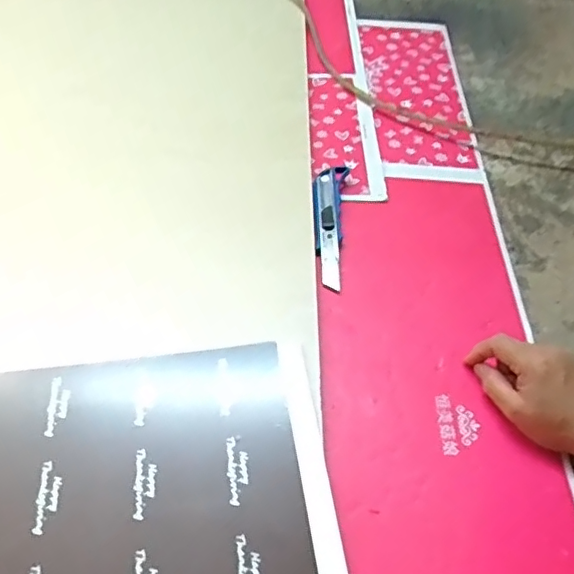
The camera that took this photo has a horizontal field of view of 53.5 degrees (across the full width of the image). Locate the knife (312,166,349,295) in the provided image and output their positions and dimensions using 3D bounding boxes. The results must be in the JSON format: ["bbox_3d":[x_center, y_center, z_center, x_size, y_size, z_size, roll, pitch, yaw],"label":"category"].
[{"bbox_3d":[0.047,-0.078,0.664,0.038,0.012,0.195,7,51,0],"label":"knife"}]

